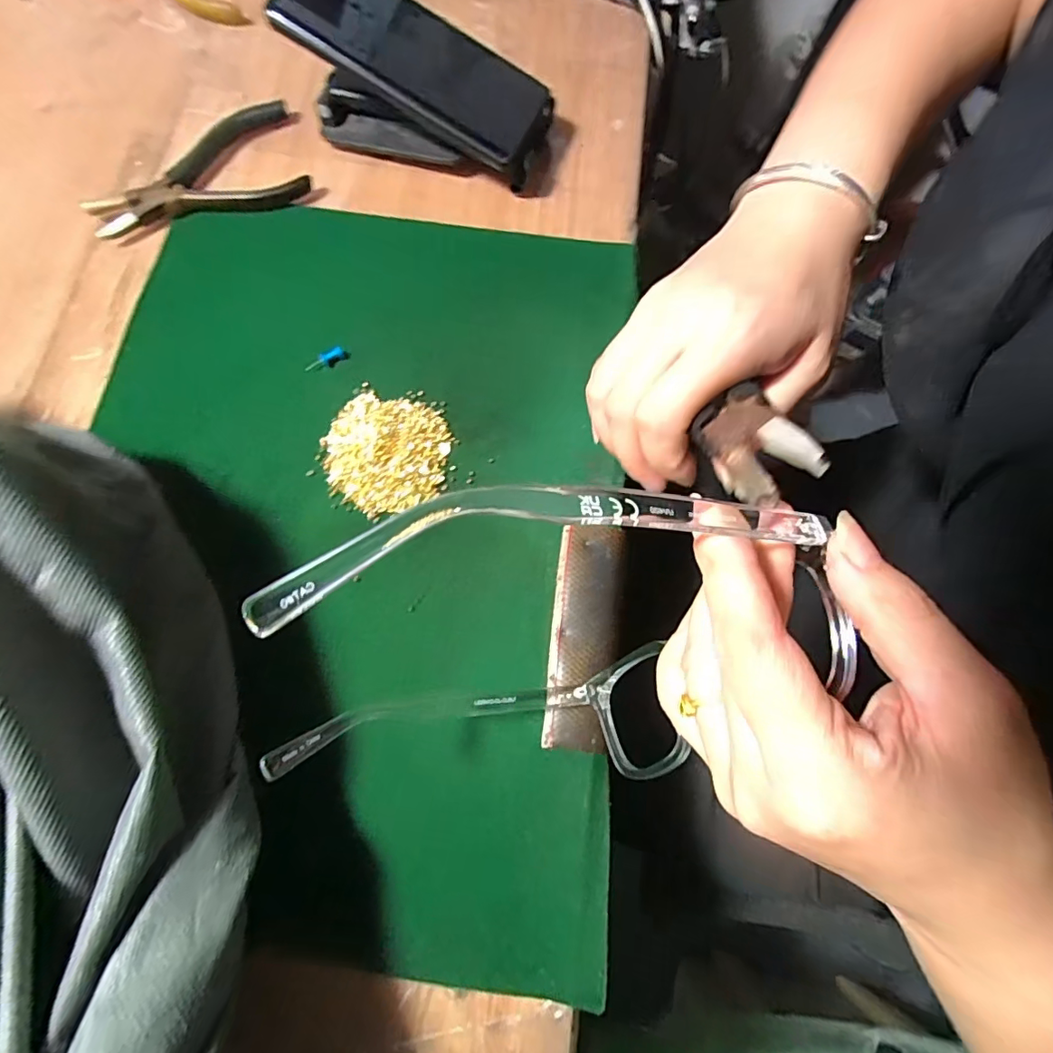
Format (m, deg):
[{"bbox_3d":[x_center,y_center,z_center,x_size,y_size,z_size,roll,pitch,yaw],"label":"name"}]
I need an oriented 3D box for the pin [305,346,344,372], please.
[{"bbox_3d":[-0.124,-0.103,0.313,0.026,0.005,0.006,-27,77,-8],"label":"pin"}]

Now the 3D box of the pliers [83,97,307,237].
[{"bbox_3d":[-0.228,-0.244,0.354,0.140,0.016,0.084,-16,76,-6],"label":"pliers"}]

